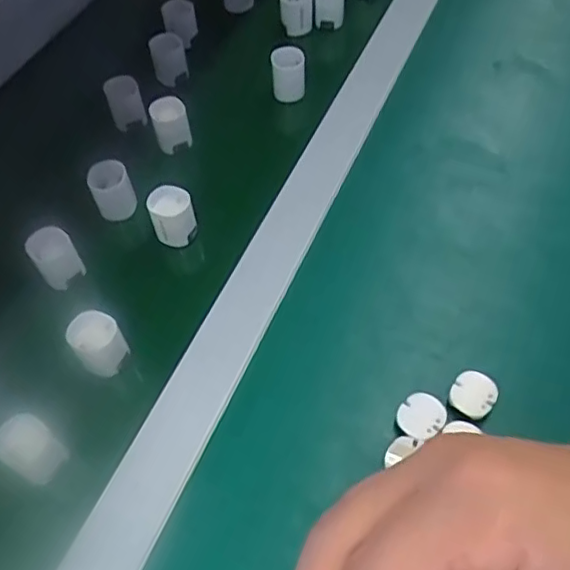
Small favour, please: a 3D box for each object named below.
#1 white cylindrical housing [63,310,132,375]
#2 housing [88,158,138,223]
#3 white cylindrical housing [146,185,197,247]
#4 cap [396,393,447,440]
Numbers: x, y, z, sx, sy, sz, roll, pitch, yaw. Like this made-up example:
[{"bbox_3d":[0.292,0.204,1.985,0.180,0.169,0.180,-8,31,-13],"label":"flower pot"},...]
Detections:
[{"bbox_3d":[-0.116,0.037,0.379,0.028,0.033,0.028,0,51,0],"label":"white cylindrical housing"},{"bbox_3d":[-0.130,-0.070,0.458,0.028,0.040,0.028,0,51,0],"label":"housing"},{"bbox_3d":[-0.081,-0.050,0.437,0.029,0.032,0.028,0,51,0],"label":"white cylindrical housing"},{"bbox_3d":[0.079,0.077,0.353,0.027,0.011,0.025,0,51,0],"label":"cap"}]

